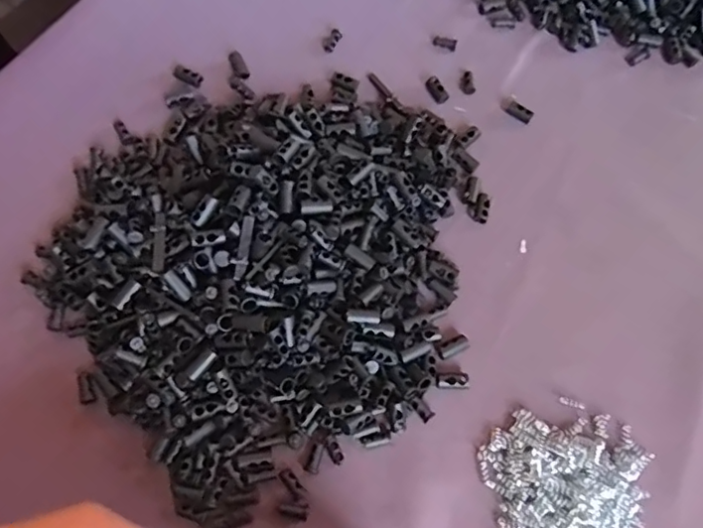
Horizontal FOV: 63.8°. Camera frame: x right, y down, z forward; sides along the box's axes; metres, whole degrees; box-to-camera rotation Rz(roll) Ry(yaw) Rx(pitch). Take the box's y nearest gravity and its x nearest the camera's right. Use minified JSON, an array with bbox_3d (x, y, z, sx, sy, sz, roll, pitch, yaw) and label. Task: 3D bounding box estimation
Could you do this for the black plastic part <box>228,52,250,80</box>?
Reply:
[{"bbox_3d":[-0.076,-0.134,0.381,0.008,0.007,0.020,-23,72,-10],"label":"black plastic part"}]

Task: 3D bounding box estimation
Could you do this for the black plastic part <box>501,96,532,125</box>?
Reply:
[{"bbox_3d":[0.114,-0.105,0.386,0.021,0.005,0.011,39,72,10],"label":"black plastic part"}]

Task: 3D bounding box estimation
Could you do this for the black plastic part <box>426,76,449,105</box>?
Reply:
[{"bbox_3d":[0.059,-0.120,0.388,0.011,0.005,0.020,-24,73,-10],"label":"black plastic part"}]

